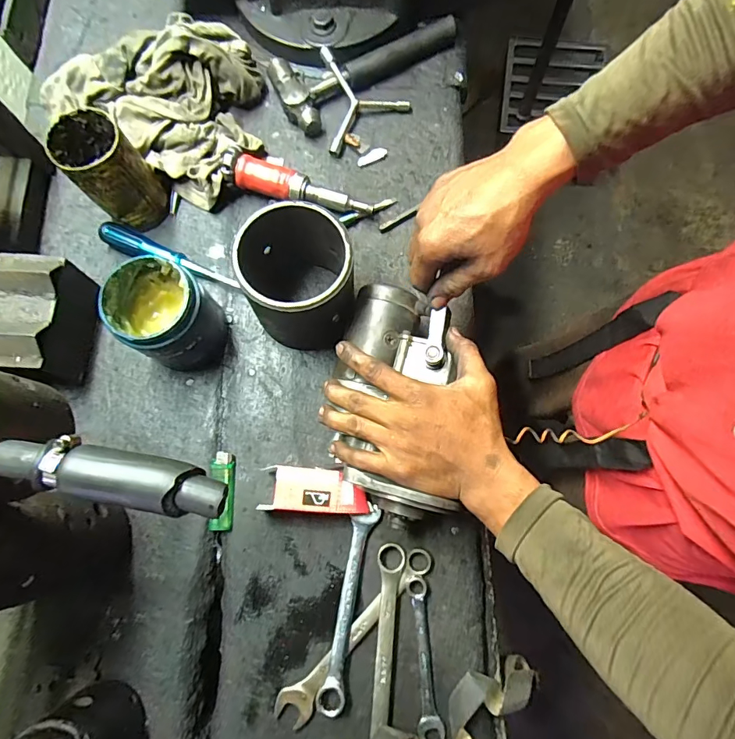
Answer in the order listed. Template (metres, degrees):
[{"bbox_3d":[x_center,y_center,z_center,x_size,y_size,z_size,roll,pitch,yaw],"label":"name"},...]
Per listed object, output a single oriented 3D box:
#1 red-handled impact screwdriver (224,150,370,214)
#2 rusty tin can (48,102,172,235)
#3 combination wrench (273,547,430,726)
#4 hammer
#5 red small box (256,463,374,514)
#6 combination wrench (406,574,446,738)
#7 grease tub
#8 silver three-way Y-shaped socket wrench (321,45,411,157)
[{"bbox_3d":[-0.082,-0.222,0.532,0.177,0.041,0.047,14,77,5],"label":"red-handled impact screwdriver"},{"bbox_3d":[-0.282,-0.219,0.495,0.071,0.109,0.083,-39,78,-7],"label":"rusty tin can"},{"bbox_3d":[-0.012,0.259,0.434,0.033,0.008,0.204,41,81,10],"label":"combination wrench"},{"bbox_3d":[-0.009,-0.402,0.574,0.241,0.032,0.097,-35,78,-6],"label":"hammer"},{"bbox_3d":[-0.055,0.121,0.453,0.108,0.040,0.046,3,76,3],"label":"red small box"},{"bbox_3d":[0.054,0.277,0.428,0.024,0.011,0.145,-6,76,0],"label":"combination wrench"},{"bbox_3d":[-0.203,-0.056,0.459,0.088,0.100,0.093,0,76,2],"label":"grease tub"},{"bbox_3d":[-0.002,-0.343,0.555,0.108,0.042,0.121,-10,76,-1],"label":"silver three-way Y-shaped socket wrench"}]

